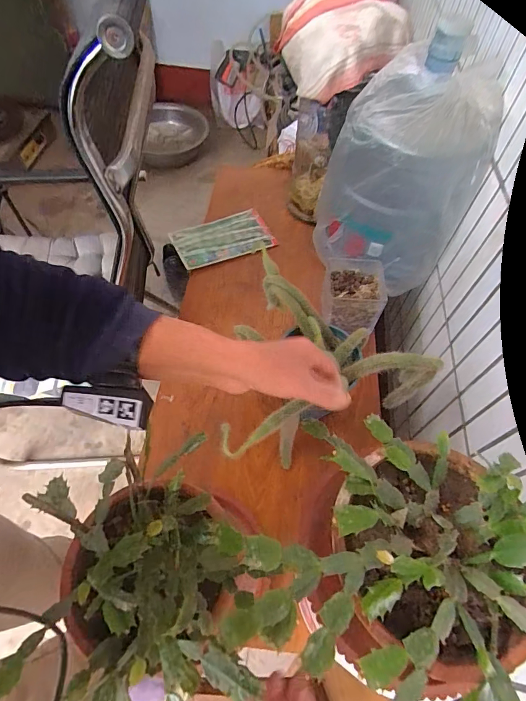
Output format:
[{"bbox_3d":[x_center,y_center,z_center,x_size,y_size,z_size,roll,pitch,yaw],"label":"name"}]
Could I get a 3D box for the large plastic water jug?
[{"bbox_3d":[0.288,-0.360,0.811,0.267,0.397,0.239,-7,58,-8],"label":"large plastic water jug"}]

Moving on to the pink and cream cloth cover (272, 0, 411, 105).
[{"bbox_3d":[0.163,-0.646,0.779,0.223,0.134,0.215,-11,59,-11],"label":"pink and cream cloth cover"}]

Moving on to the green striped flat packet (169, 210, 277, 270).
[{"bbox_3d":[-0.111,-0.309,1.049,0.255,0.020,0.169,-22,58,-14],"label":"green striped flat packet"}]

